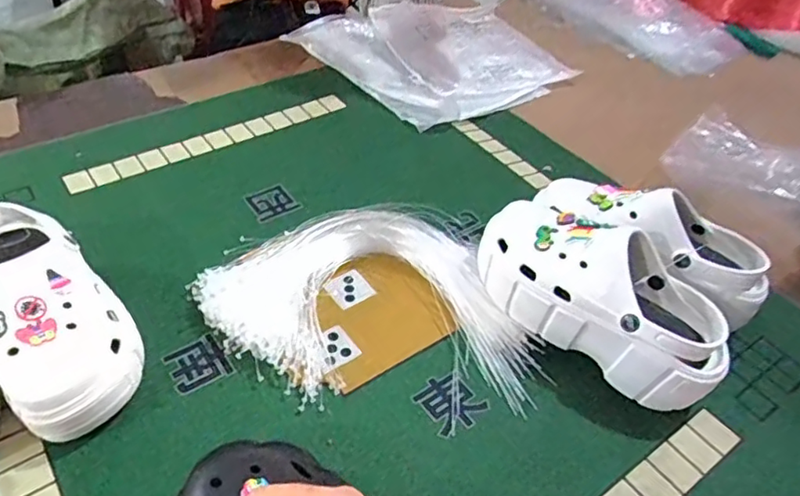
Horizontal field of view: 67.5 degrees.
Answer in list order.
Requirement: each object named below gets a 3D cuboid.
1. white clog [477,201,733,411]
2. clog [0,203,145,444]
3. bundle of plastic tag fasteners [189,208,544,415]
[{"bbox_3d":[0.195,0.042,0.586,0.122,0.096,0.251,-30,54,-33],"label":"white clog"},{"bbox_3d":[-0.321,0.059,0.544,0.108,0.097,0.229,-29,53,-33],"label":"clog"},{"bbox_3d":[-0.036,0.048,0.620,0.349,0.045,0.213,9,43,2],"label":"bundle of plastic tag fasteners"}]

